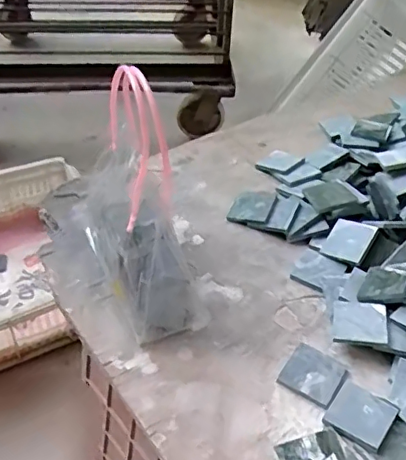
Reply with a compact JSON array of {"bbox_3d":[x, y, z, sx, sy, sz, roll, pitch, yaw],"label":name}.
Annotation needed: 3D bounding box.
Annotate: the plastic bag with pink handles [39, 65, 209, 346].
[{"bbox_3d":[-0.107,-0.042,0.535,0.099,0.240,0.241,-26,48,-24],"label":"plastic bag with pink handles"}]

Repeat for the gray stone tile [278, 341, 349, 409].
[{"bbox_3d":[0.100,0.128,0.505,0.050,0.007,0.048,28,48,23],"label":"gray stone tile"}]

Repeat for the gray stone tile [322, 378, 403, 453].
[{"bbox_3d":[0.133,0.153,0.472,0.050,0.005,0.050,29,49,25],"label":"gray stone tile"}]

